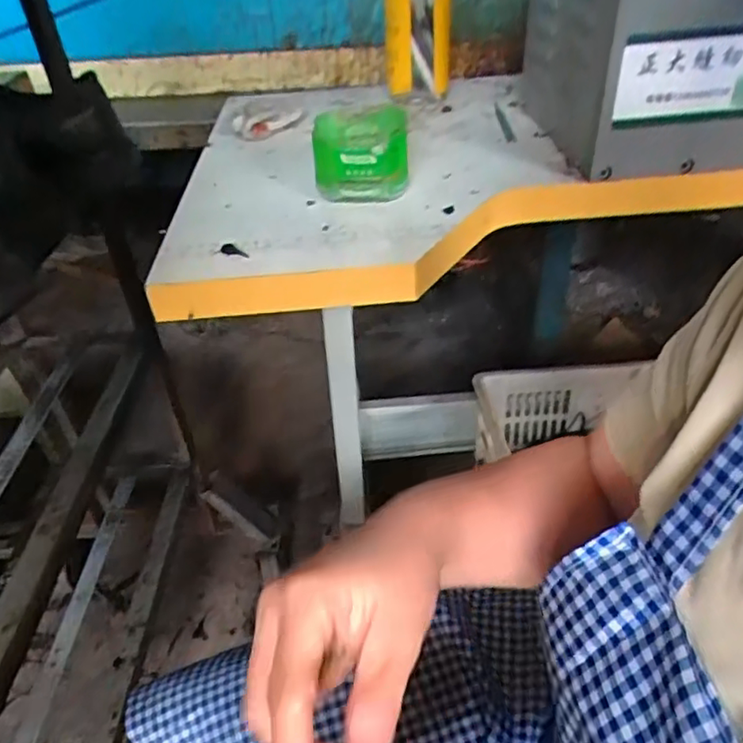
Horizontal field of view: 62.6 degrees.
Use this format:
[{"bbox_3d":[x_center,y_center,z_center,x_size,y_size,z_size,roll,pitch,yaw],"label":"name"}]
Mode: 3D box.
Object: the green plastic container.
[{"bbox_3d":[-0.009,-0.203,0.570,0.082,0.068,0.086,-1,39,2],"label":"green plastic container"}]

